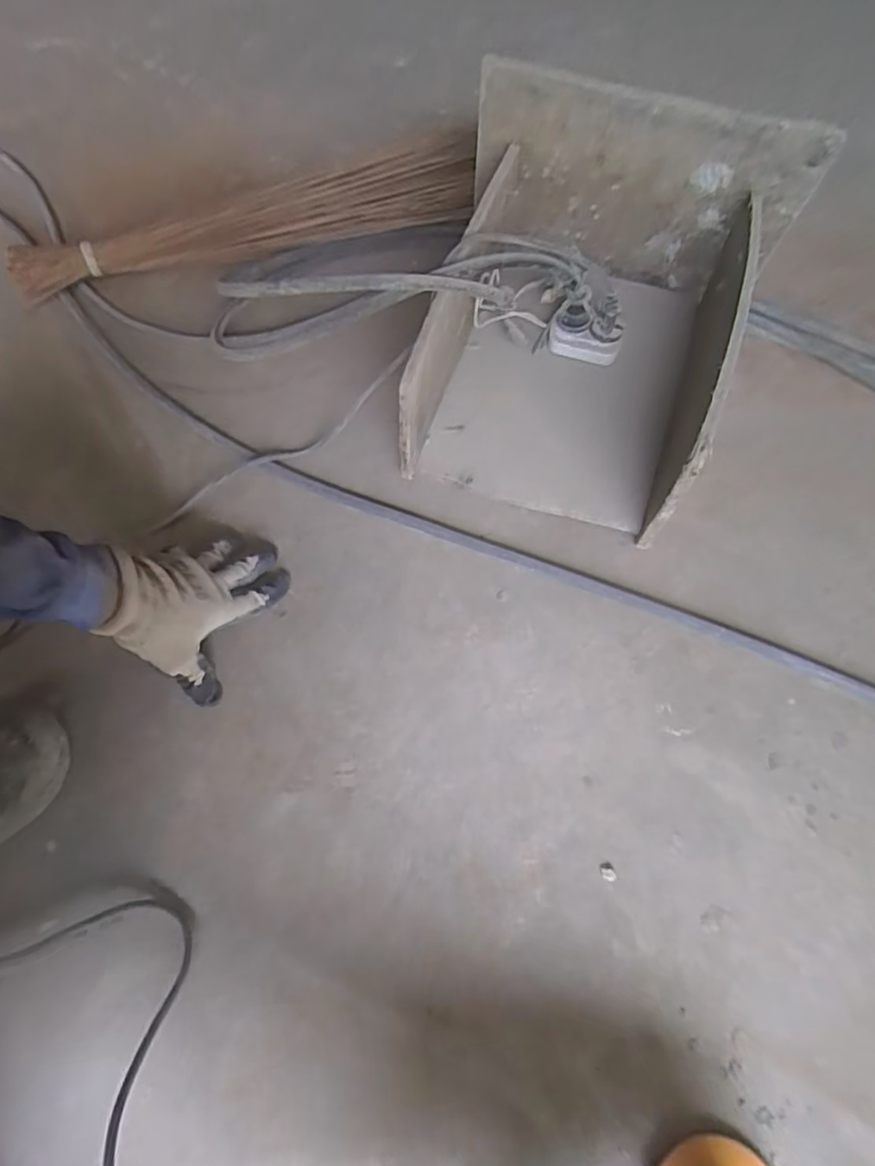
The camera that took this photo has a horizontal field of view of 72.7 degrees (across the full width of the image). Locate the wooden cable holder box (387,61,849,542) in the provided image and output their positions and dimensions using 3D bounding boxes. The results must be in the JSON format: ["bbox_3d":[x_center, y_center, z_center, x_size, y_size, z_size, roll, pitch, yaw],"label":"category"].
[{"bbox_3d":[0.154,-0.261,0.586,0.302,0.251,0.336,15,64,6],"label":"wooden cable holder box"}]

